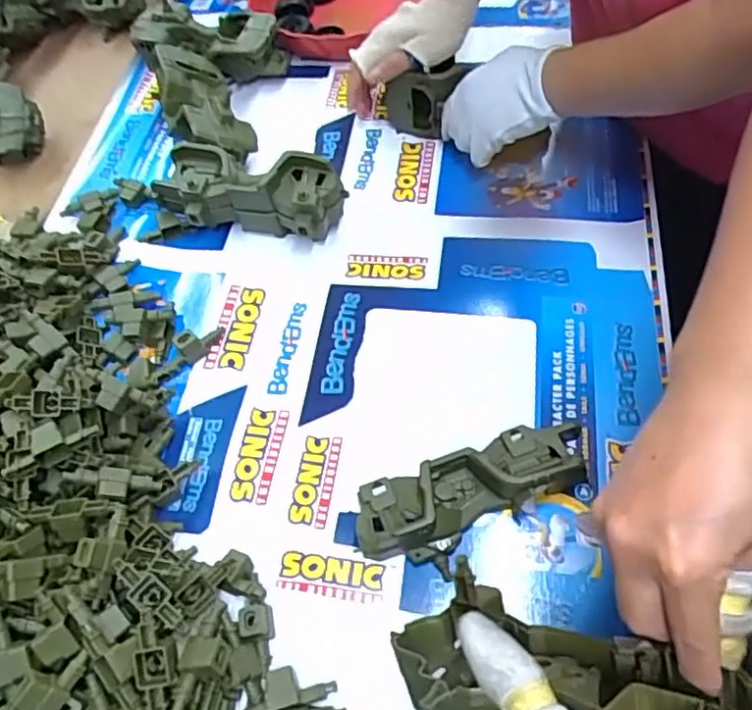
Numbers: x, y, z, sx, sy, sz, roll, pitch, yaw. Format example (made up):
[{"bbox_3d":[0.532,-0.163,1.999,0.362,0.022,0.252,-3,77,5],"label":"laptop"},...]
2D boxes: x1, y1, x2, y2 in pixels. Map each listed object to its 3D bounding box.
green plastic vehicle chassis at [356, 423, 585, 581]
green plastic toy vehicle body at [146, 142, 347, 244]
[{"bbox_3d":[0.076,0.103,0.482,0.189,0.036,0.075,-19,58,-9],"label":"green plastic vehicle chassis"},{"bbox_3d":[-0.126,-0.154,0.637,0.185,0.075,0.064,12,59,11],"label":"green plastic toy vehicle body"}]

